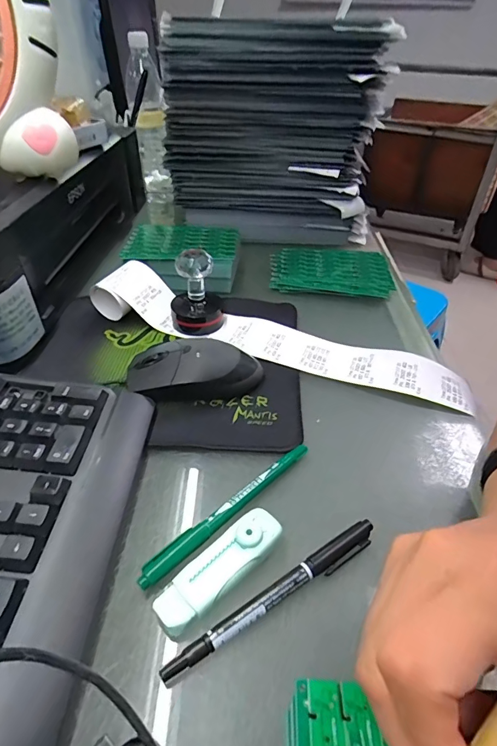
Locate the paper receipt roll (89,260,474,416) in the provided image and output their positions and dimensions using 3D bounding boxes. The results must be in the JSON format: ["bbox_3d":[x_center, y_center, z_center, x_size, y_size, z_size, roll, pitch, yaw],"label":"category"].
[{"bbox_3d":[0.020,-0.046,0.397,0.373,0.040,0.066,16,43,17],"label":"paper receipt roll"}]

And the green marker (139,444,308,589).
[{"bbox_3d":[-0.010,0.087,0.268,0.140,0.011,0.014,-32,51,-32],"label":"green marker"}]

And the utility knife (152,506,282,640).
[{"bbox_3d":[-0.015,0.112,0.234,0.083,0.019,0.025,-31,50,-31],"label":"utility knife"}]

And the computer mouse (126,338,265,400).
[{"bbox_3d":[-0.045,-0.004,0.351,0.114,0.036,0.056,-6,41,-8],"label":"computer mouse"}]

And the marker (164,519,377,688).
[{"bbox_3d":[0.018,0.123,0.227,0.139,0.011,0.014,-23,46,-25],"label":"marker"}]

